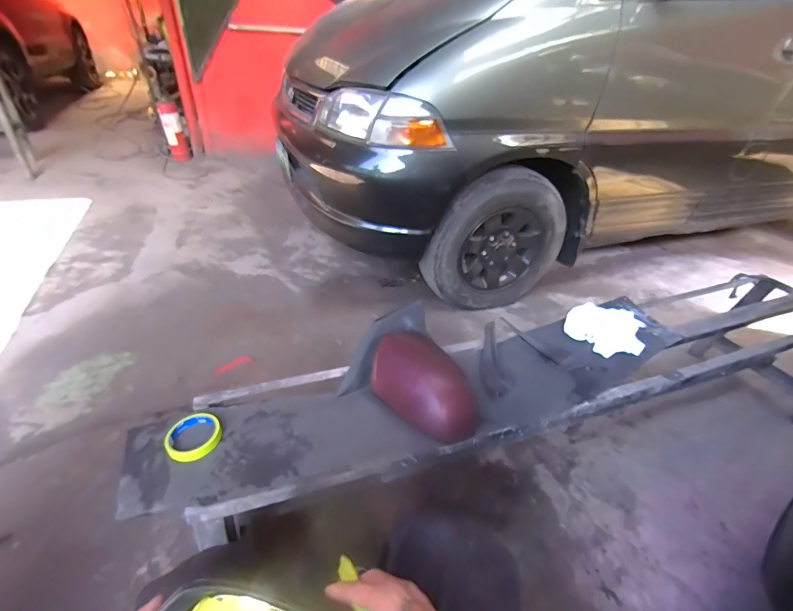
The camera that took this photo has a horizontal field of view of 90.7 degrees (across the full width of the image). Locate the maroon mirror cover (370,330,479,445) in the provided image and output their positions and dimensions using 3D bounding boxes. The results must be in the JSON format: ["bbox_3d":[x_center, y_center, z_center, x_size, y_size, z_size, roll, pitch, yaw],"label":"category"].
[{"bbox_3d":[0.055,0.154,0.772,0.234,0.098,0.124,29,42,30],"label":"maroon mirror cover"}]

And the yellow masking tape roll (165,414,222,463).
[{"bbox_3d":[-0.367,0.235,0.708,0.091,0.019,0.101,-19,42,-30],"label":"yellow masking tape roll"}]

